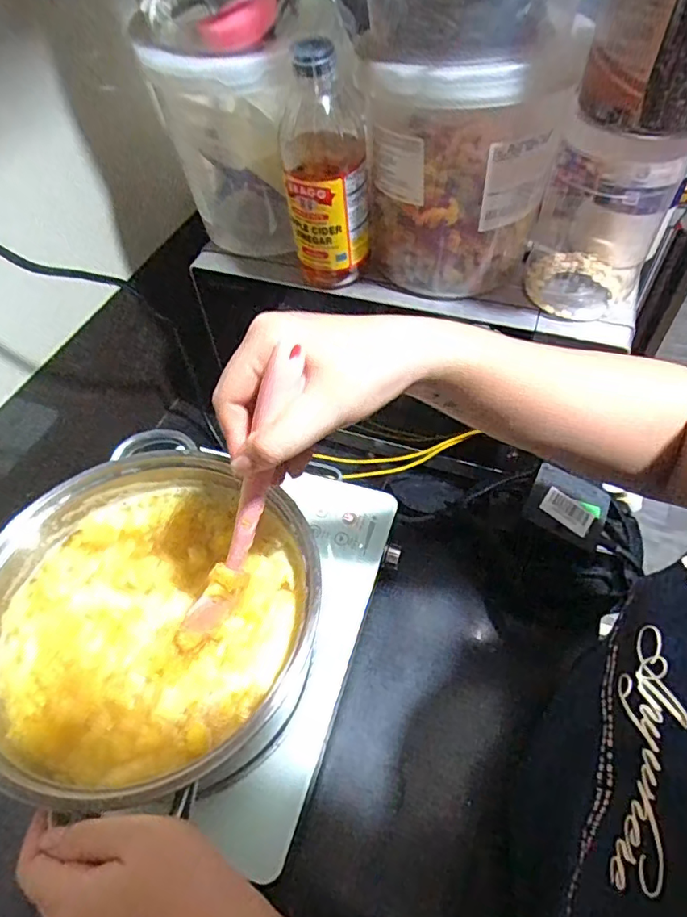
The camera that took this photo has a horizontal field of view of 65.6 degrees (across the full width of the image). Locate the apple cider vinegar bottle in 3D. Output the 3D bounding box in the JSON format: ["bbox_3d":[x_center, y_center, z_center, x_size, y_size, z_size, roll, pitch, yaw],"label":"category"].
[{"bbox_3d":[-0.013,-0.234,0.448,0.068,0.179,0.060,-1,52,2],"label":"apple cider vinegar bottle"}]

